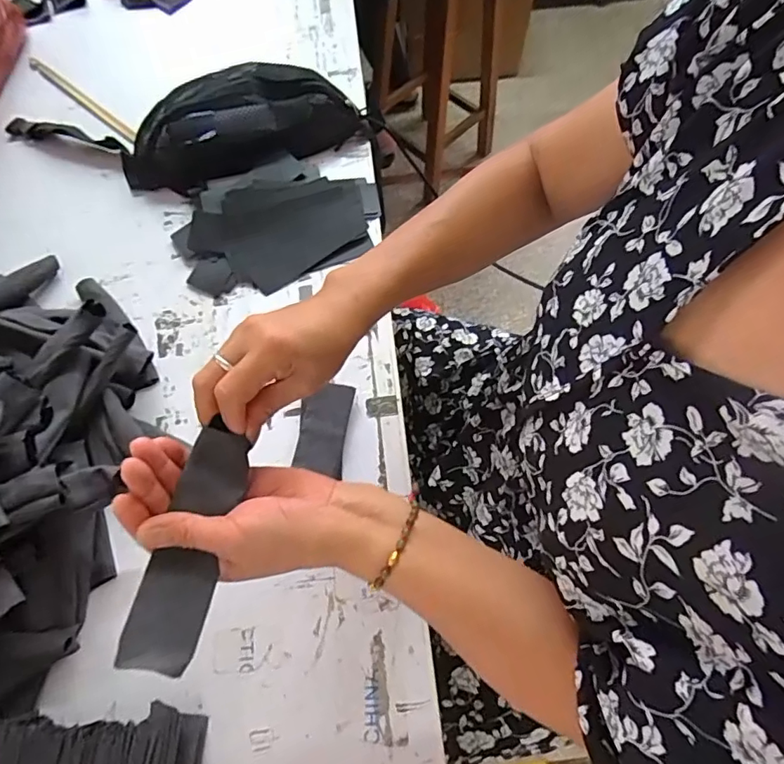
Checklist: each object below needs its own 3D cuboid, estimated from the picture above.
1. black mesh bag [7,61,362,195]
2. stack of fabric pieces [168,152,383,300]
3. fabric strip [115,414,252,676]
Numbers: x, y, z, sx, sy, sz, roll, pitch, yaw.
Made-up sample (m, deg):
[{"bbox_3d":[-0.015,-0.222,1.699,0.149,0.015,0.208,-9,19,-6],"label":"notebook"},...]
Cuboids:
[{"bbox_3d":[-0.270,-0.323,0.662,0.461,0.081,0.154,-9,67,-2],"label":"black mesh bag"},{"bbox_3d":[-0.138,-0.198,0.631,0.238,0.031,0.170,-19,68,-7],"label":"stack of fabric pieces"},{"bbox_3d":[-0.126,0.101,0.331,0.043,0.010,0.145,16,68,-9],"label":"fabric strip"}]

